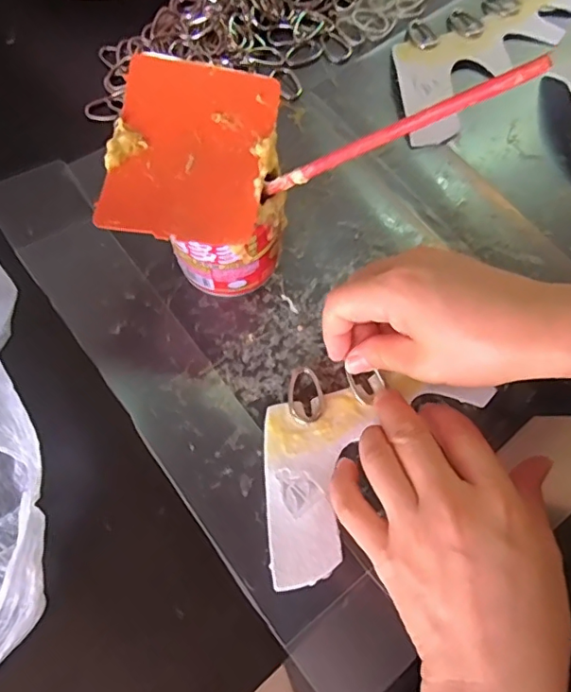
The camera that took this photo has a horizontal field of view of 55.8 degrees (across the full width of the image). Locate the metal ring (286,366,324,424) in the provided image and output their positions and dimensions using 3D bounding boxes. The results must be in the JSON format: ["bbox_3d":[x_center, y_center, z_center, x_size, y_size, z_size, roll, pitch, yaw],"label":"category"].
[{"bbox_3d":[0.011,0.028,0.308,0.020,0.005,0.033,-4,71,-2],"label":"metal ring"}]

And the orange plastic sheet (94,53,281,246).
[{"bbox_3d":[-0.049,-0.100,0.275,0.076,0.010,0.098,9,75,0],"label":"orange plastic sheet"}]

